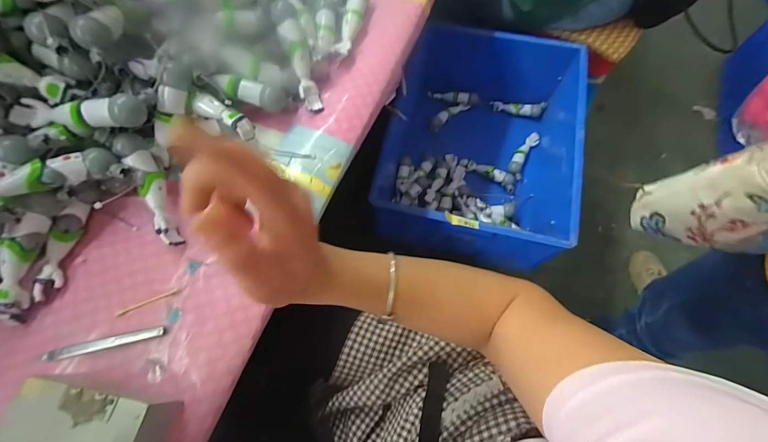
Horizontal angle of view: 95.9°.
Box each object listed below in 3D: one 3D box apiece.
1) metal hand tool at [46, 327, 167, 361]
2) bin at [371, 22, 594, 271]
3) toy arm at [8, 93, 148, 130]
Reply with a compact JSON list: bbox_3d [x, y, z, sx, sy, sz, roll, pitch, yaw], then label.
[{"bbox_3d":[-0.304,0.134,0.378,0.119,0.012,0.012,-12,69,-3],"label":"metal hand tool"},{"bbox_3d":[0.239,-0.199,0.875,0.412,0.242,0.572,12,70,7],"label":"bin"},{"bbox_3d":[-0.358,-0.126,0.404,0.144,0.041,0.034,0,69,2],"label":"toy arm"}]

